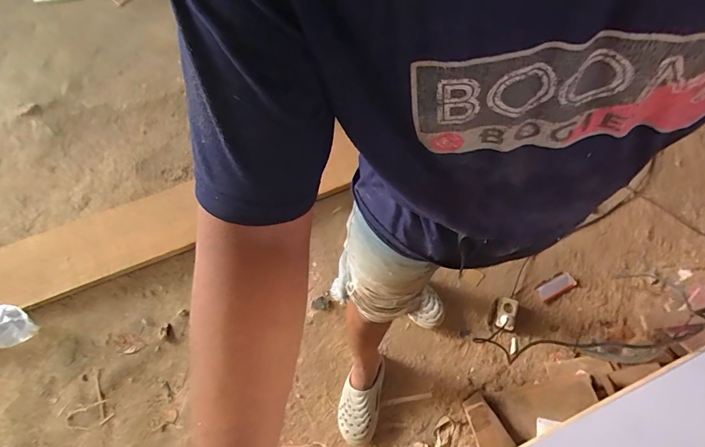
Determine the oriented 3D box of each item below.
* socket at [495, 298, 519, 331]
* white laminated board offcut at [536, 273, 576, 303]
[{"bbox_3d":[0.530,0.310,1.324,0.058,0.033,0.123,26,51,11],"label":"socket"},{"bbox_3d":[0.733,0.229,1.385,0.149,0.011,0.055,-26,69,-10],"label":"white laminated board offcut"}]

